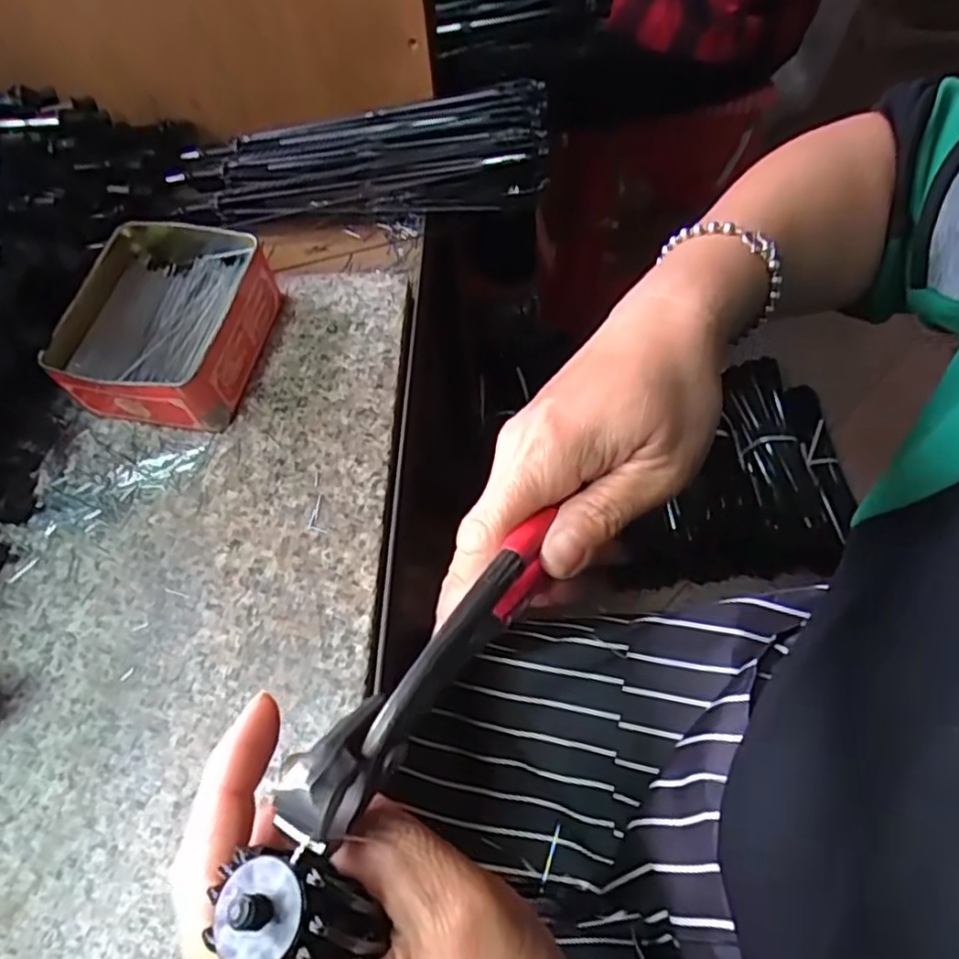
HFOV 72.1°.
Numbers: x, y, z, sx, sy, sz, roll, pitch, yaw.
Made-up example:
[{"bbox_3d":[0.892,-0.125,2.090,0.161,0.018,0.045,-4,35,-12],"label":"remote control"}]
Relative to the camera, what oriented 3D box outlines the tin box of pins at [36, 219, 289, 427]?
[{"bbox_3d":[-0.193,-0.097,0.406,0.110,0.046,0.127,8,62,8],"label":"tin box of pins"}]

